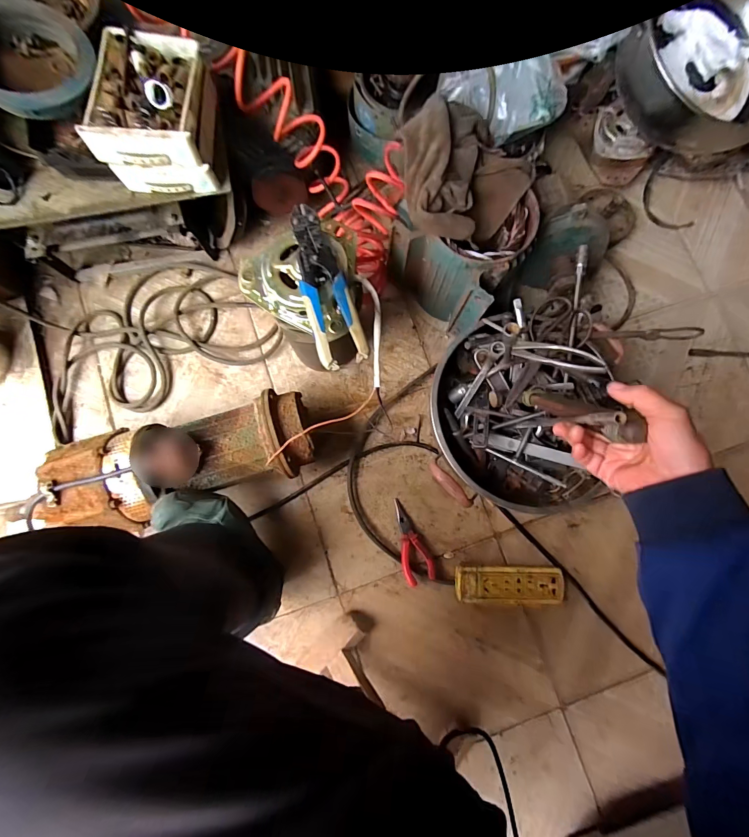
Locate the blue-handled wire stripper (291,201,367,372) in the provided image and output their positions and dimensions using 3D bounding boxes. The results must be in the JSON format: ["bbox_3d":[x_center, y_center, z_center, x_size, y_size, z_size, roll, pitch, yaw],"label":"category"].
[{"bbox_3d":[-0.063,-0.164,0.454,0.056,0.017,0.208,-17,82,-4],"label":"blue-handled wire stripper"}]

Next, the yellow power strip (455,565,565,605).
[{"bbox_3d":[0.234,0.291,0.650,0.185,0.032,0.061,2,81,-2],"label":"yellow power strip"}]

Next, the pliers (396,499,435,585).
[{"bbox_3d":[0.059,0.220,0.660,0.055,0.021,0.146,-22,83,-5],"label":"pliers"}]

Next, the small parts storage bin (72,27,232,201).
[{"bbox_3d":[-0.283,-0.407,0.493,0.141,0.083,0.173,-1,81,-2],"label":"small parts storage bin"}]

